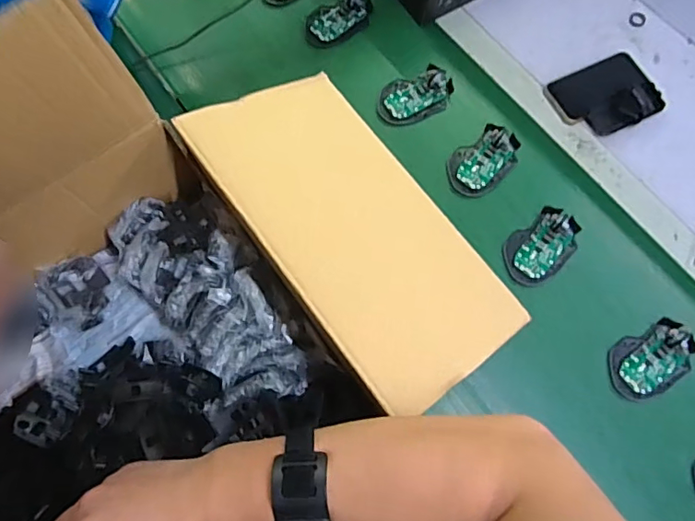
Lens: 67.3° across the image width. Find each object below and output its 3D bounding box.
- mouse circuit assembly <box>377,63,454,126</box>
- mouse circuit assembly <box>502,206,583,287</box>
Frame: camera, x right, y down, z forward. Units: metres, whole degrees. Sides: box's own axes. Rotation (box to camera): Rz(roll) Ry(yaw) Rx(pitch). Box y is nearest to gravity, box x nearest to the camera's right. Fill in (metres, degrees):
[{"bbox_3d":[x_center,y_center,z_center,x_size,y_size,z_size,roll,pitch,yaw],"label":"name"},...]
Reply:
[{"bbox_3d":[0.101,-0.247,0.771,0.115,0.024,0.075,-20,76,-11],"label":"mouse circuit assembly"},{"bbox_3d":[0.257,-0.018,0.692,0.112,0.017,0.072,-40,80,-15],"label":"mouse circuit assembly"}]

